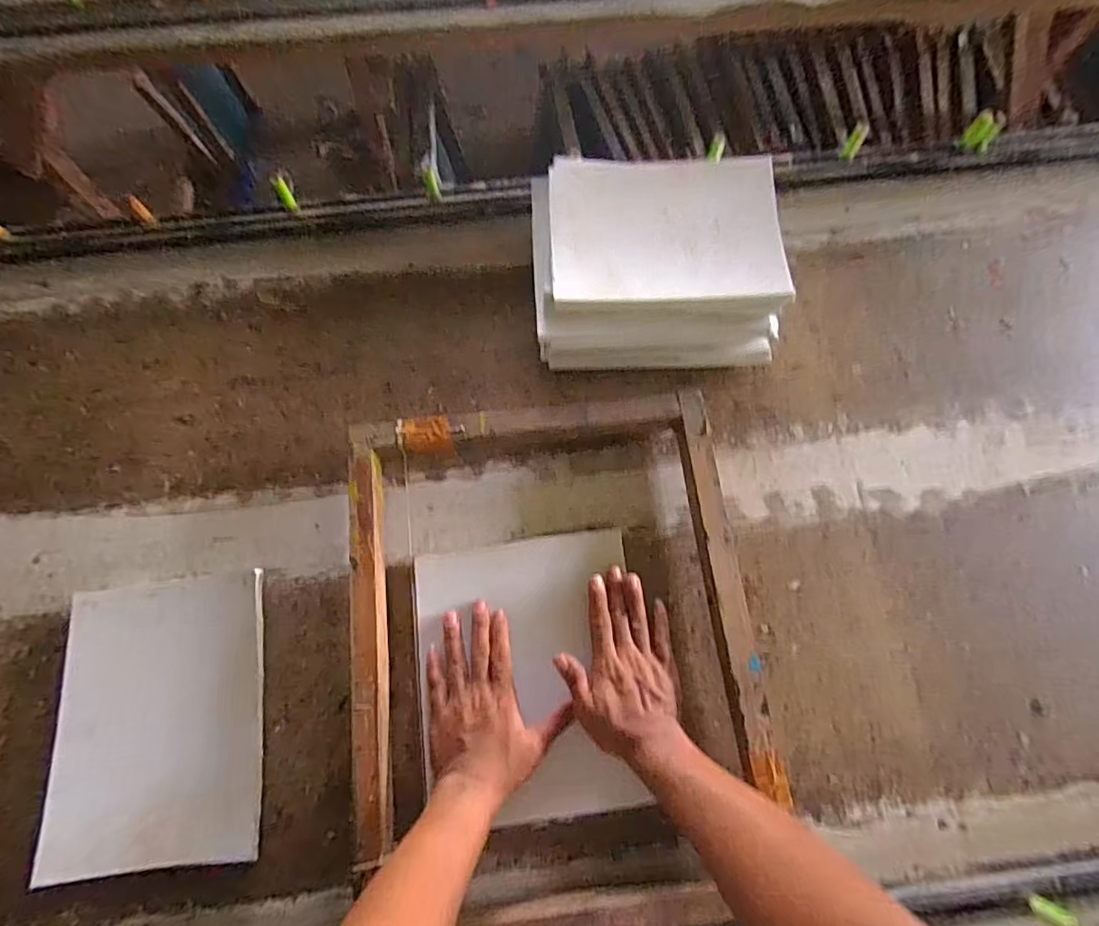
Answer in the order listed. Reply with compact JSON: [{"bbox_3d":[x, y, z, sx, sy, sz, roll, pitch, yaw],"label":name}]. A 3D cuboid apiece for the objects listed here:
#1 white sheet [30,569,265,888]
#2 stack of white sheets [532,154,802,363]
[{"bbox_3d":[-0.400,0.260,0.568,0.199,0.017,0.272,-7,73,-2],"label":"white sheet"},{"bbox_3d":[0.132,-0.244,0.684,0.294,0.099,0.240,0,73,0],"label":"stack of white sheets"}]

